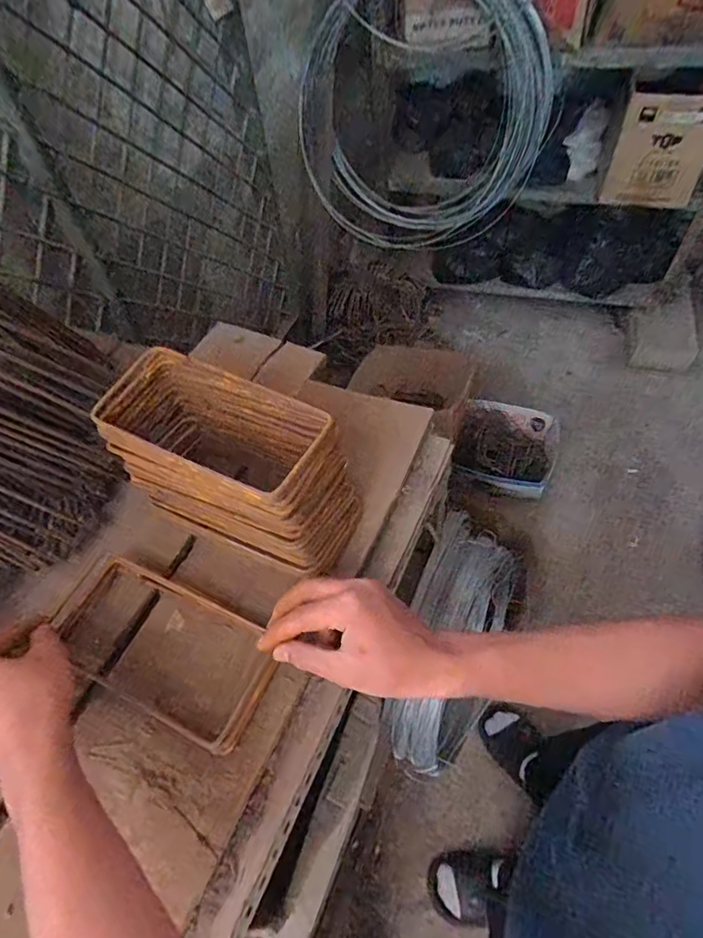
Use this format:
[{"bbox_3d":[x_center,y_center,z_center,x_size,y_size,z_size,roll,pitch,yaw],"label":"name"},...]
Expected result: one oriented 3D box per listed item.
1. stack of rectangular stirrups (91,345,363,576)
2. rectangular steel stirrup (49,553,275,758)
[{"bbox_3d":[-0.114,-0.004,0.485,0.233,0.133,0.104,23,60,18],"label":"stack of rectangular stirrups"},{"bbox_3d":[-0.169,0.154,0.456,0.208,0.018,0.104,21,72,18],"label":"rectangular steel stirrup"}]

